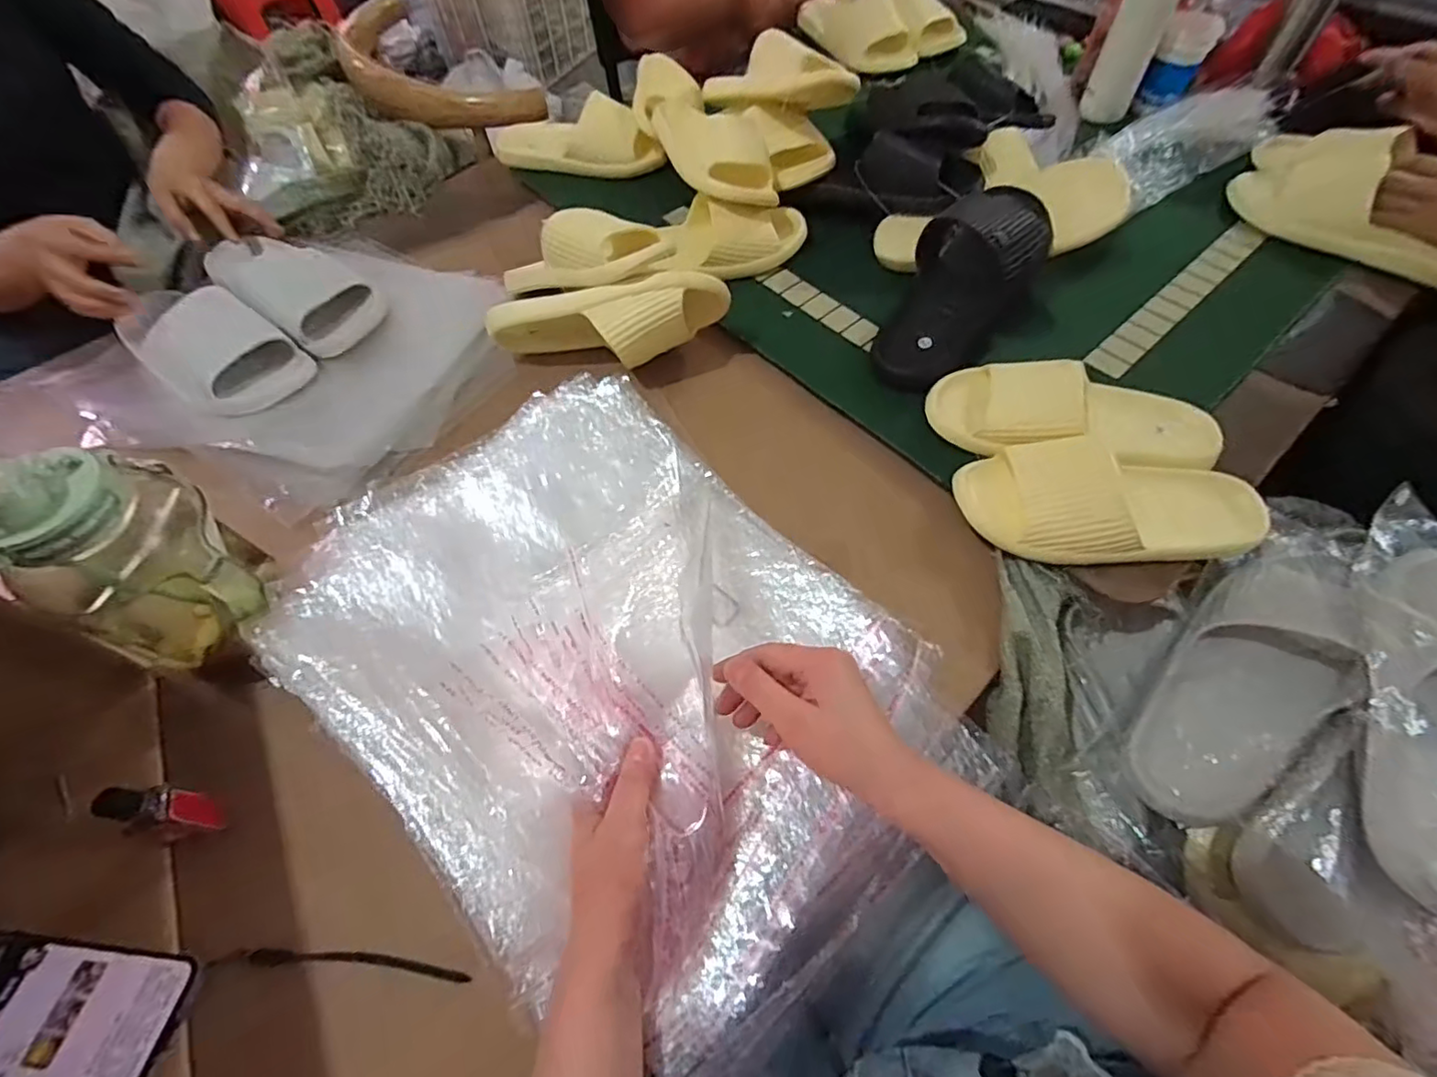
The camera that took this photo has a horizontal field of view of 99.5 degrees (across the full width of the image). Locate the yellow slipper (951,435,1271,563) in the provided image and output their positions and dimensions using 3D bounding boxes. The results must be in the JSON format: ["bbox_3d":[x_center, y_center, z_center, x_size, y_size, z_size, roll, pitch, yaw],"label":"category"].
[{"bbox_3d":[0.335,-0.031,0.514,0.244,0.058,0.106,7,61,7],"label":"yellow slipper"}]

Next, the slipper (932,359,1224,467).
[{"bbox_3d":[0.331,-0.123,0.571,0.252,0.055,0.106,0,60,3],"label":"slipper"}]

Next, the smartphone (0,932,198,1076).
[{"bbox_3d":[-0.403,0.284,0.359,0.147,0.013,0.076,8,55,-3],"label":"smartphone"}]

